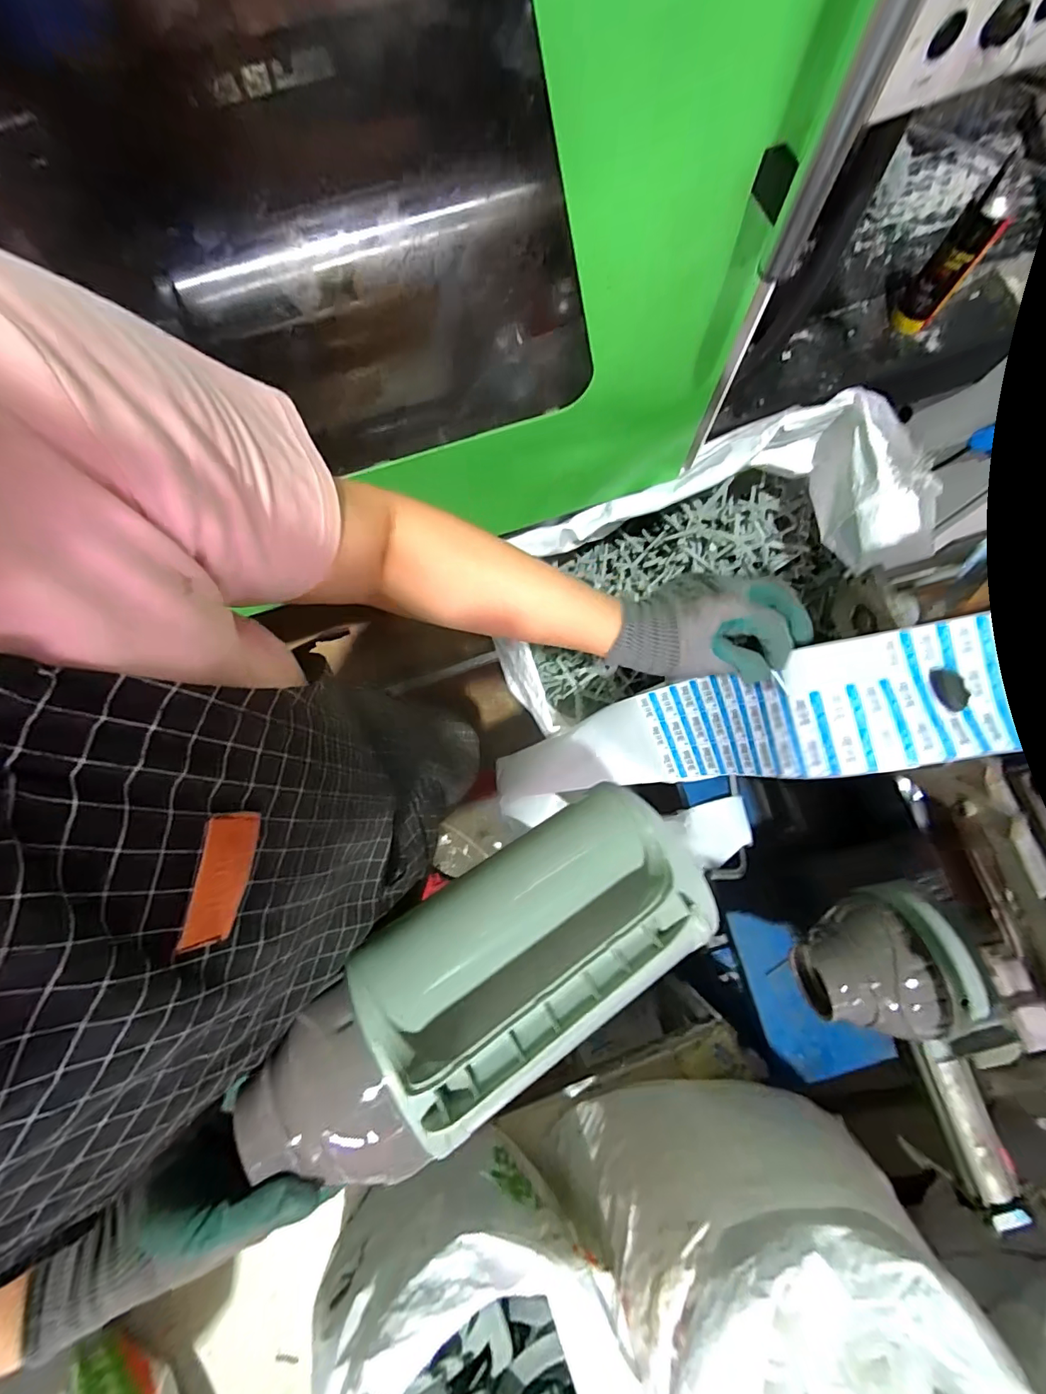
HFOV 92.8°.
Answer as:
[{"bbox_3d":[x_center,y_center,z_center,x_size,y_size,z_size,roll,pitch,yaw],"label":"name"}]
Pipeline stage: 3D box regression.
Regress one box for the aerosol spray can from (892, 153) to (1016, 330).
[{"bbox_3d":[0.670,-0.678,0.778,0.065,0.218,0.062,34,79,9],"label":"aerosol spray can"}]

